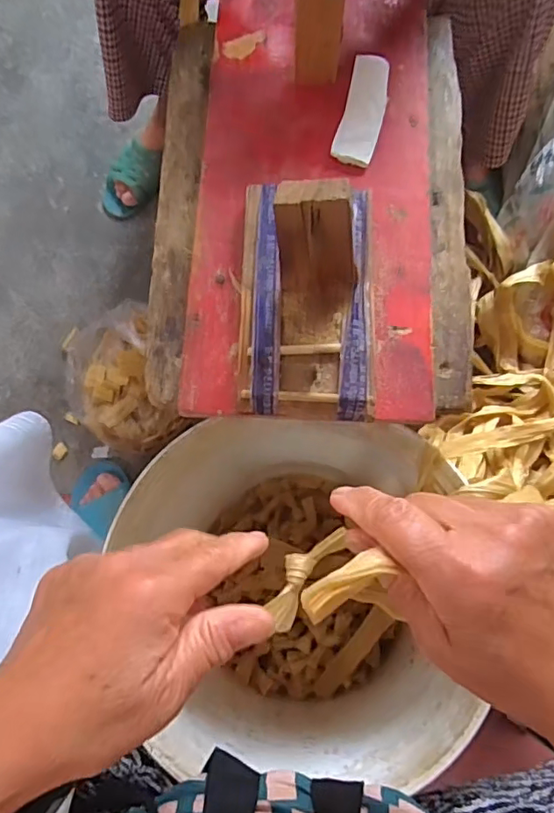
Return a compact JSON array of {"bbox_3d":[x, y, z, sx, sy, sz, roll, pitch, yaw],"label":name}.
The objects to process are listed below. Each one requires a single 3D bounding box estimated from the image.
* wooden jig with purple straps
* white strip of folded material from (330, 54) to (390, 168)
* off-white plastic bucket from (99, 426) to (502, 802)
[{"bbox_3d":[0.020,-0.079,0.335,0.085,0.075,0.161,2,79,0],"label":"wooden jig with purple straps"},{"bbox_3d":[0.065,-0.222,0.415,0.030,0.012,0.088,14,75,5],"label":"white strip of folded material"},{"bbox_3d":[0.005,0.173,0.556,0.266,0.341,0.278,0,79,-1],"label":"off-white plastic bucket"}]

